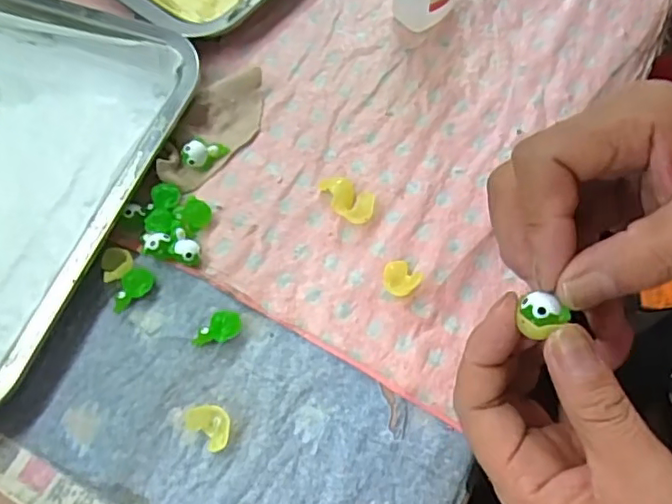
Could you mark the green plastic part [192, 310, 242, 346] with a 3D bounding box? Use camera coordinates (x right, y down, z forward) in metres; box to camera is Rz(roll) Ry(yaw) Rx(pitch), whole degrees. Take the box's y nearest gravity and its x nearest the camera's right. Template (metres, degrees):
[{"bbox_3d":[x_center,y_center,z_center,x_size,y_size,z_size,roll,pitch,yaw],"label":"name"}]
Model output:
[{"bbox_3d":[-0.062,0.040,0.312,0.026,0.012,0.016,-4,67,0],"label":"green plastic part"}]

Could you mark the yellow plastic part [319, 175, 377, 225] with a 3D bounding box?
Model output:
[{"bbox_3d":[0.006,-0.031,0.345,0.037,0.009,0.022,38,73,16],"label":"yellow plastic part"}]

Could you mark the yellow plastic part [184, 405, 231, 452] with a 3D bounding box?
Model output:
[{"bbox_3d":[-0.061,0.085,0.292,0.025,0.010,0.017,37,73,16],"label":"yellow plastic part"}]

